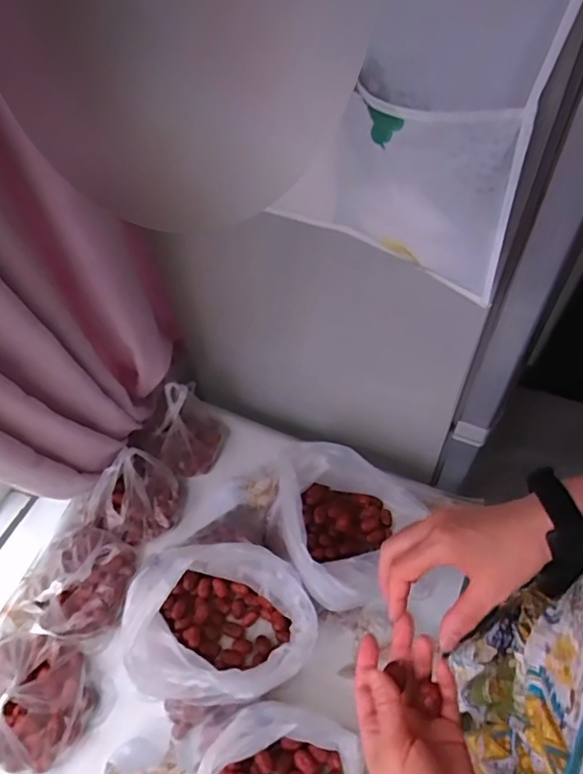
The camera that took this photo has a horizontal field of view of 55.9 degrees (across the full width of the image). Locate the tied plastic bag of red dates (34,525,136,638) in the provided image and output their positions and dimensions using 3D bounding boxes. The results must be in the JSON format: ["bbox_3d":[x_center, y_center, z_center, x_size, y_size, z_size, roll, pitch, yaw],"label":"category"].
[{"bbox_3d":[-0.292,0.264,0.766,0.103,0.110,0.146,13,58,11],"label":"tied plastic bag of red dates"}]

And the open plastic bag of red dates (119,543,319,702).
[{"bbox_3d":[-0.088,0.306,0.715,0.236,0.148,0.176,0,56,3],"label":"open plastic bag of red dates"}]

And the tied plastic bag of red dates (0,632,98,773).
[{"bbox_3d":[-0.348,0.391,0.694,0.165,0.114,0.150,13,58,11],"label":"tied plastic bag of red dates"}]

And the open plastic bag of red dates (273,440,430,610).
[{"bbox_3d":[0.078,0.209,0.787,0.213,0.129,0.208,5,57,6],"label":"open plastic bag of red dates"}]

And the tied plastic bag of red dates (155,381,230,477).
[{"bbox_3d":[-0.165,0.064,0.889,0.089,0.143,0.126,18,59,14],"label":"tied plastic bag of red dates"}]

